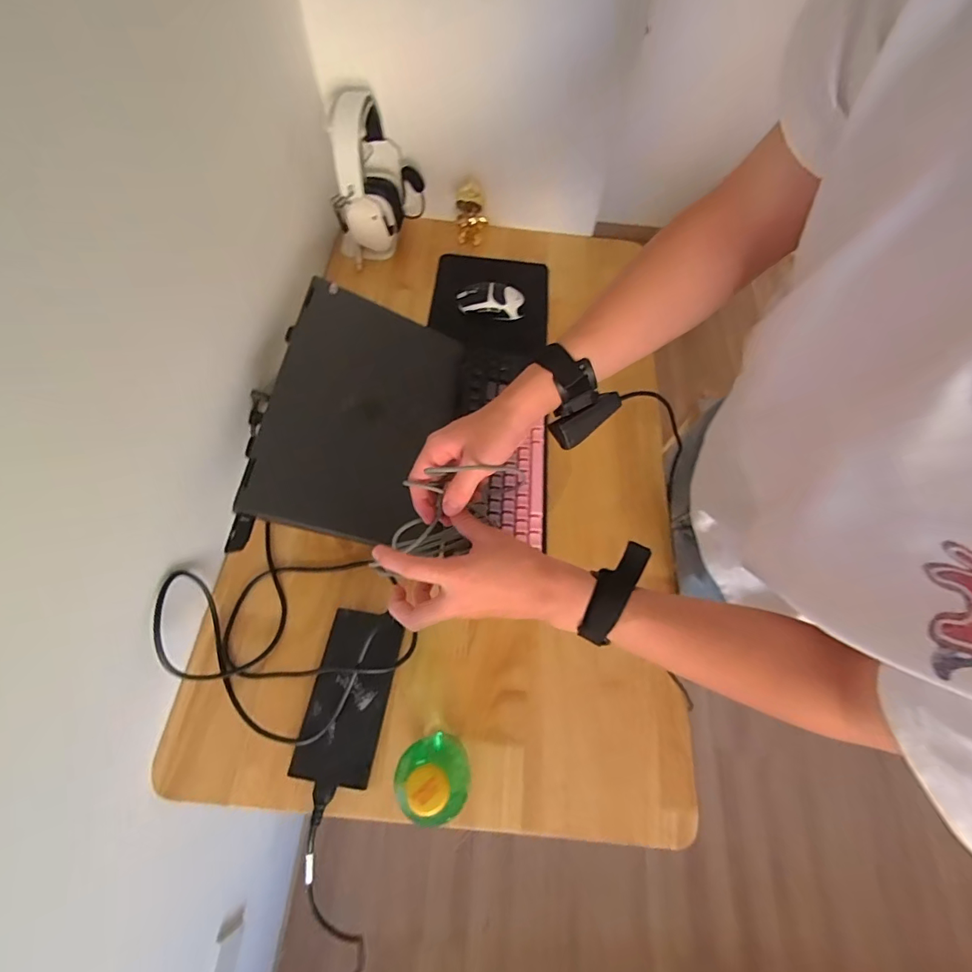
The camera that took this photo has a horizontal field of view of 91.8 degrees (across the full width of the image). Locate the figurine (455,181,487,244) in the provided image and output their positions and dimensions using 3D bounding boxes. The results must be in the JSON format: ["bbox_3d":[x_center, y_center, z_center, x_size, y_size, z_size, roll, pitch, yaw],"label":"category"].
[{"bbox_3d":[-0.029,-0.532,0.922,0.061,0.102,0.054,3,63,-2],"label":"figurine"}]

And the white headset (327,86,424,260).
[{"bbox_3d":[-0.190,-0.542,0.840,0.127,0.227,0.176,12,63,2],"label":"white headset"}]

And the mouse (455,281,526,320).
[{"bbox_3d":[0.010,-0.343,0.850,0.121,0.039,0.067,6,63,0],"label":"mouse"}]

